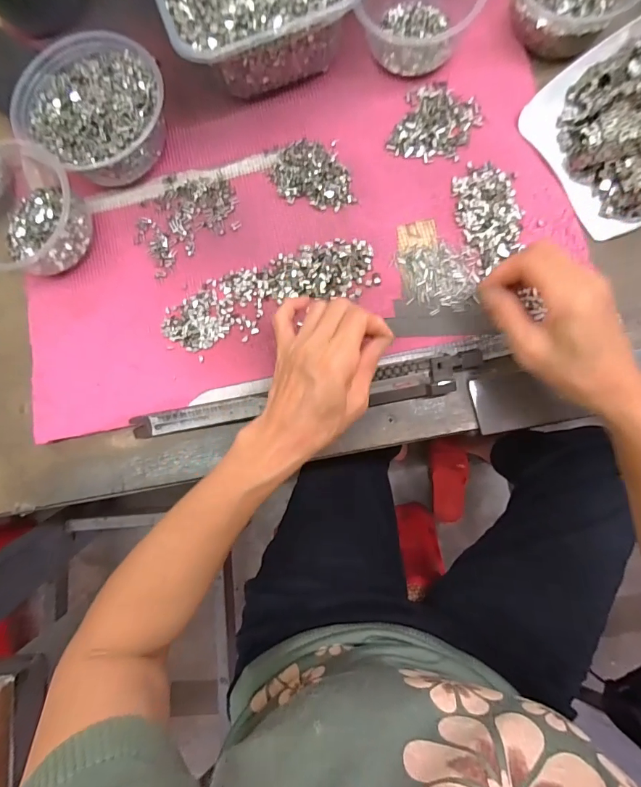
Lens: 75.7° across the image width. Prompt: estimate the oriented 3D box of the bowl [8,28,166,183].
[{"bbox_3d":[-0.212,-0.268,0.395,0.132,0.056,0.125,-1,83,4],"label":"bowl"}]

